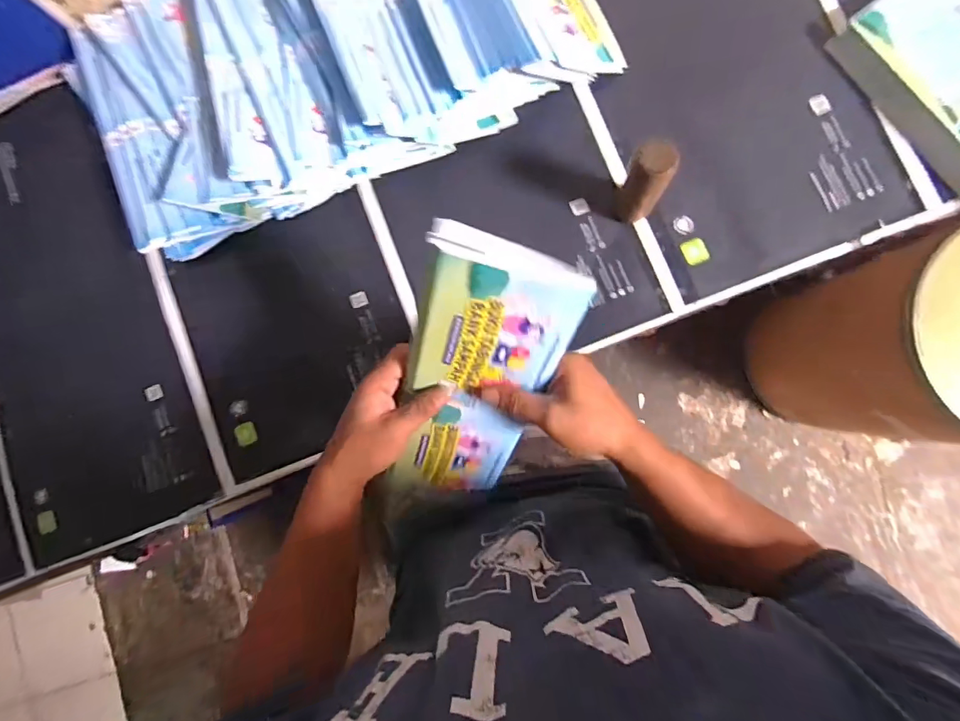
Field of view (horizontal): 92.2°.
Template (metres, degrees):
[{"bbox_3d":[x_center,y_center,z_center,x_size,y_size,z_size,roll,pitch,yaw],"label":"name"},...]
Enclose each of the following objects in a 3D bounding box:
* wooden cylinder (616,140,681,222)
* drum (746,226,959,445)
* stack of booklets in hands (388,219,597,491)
[{"bbox_3d":[0.167,-0.179,0.471,0.040,0.108,0.038,30,89,7],"label":"wooden cylinder"},{"bbox_3d":[0.834,-0.022,0.895,0.339,0.520,0.339,0,86,6],"label":"drum"},{"bbox_3d":[-0.006,0.032,0.402,0.113,0.279,0.037,21,43,7],"label":"stack of booklets in hands"}]

